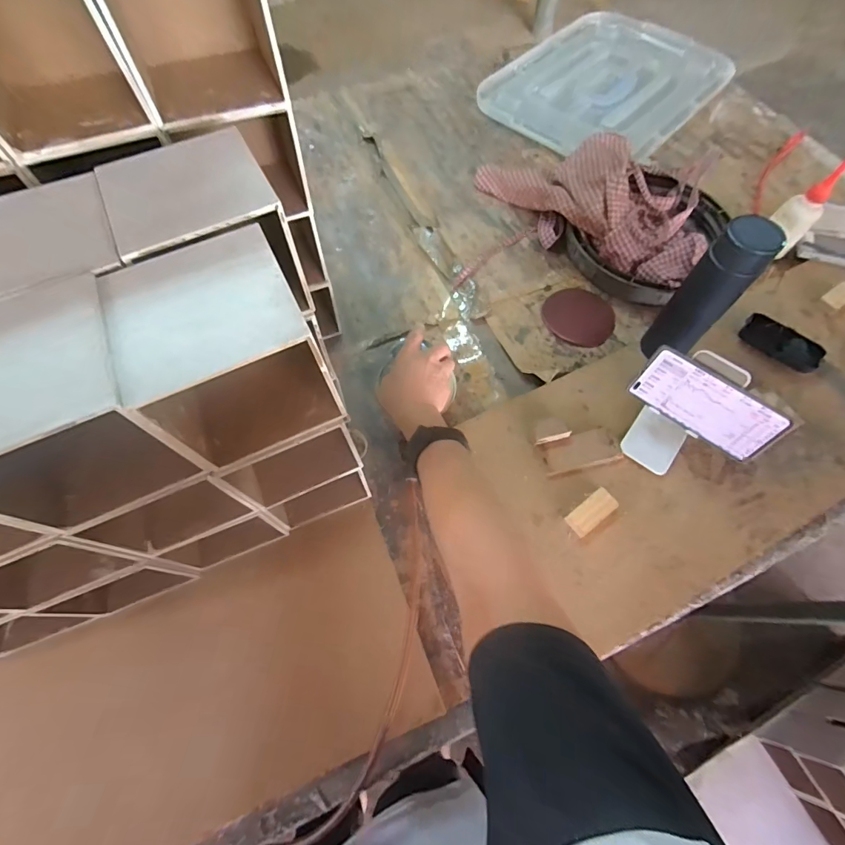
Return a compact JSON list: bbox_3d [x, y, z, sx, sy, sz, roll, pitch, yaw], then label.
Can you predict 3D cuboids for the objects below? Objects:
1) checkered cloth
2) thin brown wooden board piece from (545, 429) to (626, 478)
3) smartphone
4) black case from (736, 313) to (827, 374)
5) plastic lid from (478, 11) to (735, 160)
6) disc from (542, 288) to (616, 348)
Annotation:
[{"bbox_3d":[0.282,-0.371,0.703,0.391,0.106,0.312,9,63,5],"label":"checkered cloth"},{"bbox_3d":[0.212,0.039,0.554,0.109,0.007,0.045,-15,64,-8],"label":"thin brown wooden board piece"},{"bbox_3d":[0.343,-0.022,0.508,0.160,0.077,0.010,36,42,15],"label":"smartphone"},{"bbox_3d":[0.533,-0.117,0.618,0.111,0.025,0.051,34,68,16],"label":"black case"},{"bbox_3d":[0.427,-0.803,0.974,0.430,0.021,0.561,37,69,18],"label":"plastic lid"},{"bbox_3d":[0.251,-0.167,0.670,0.111,0.013,0.095,12,76,10],"label":"disc"}]

